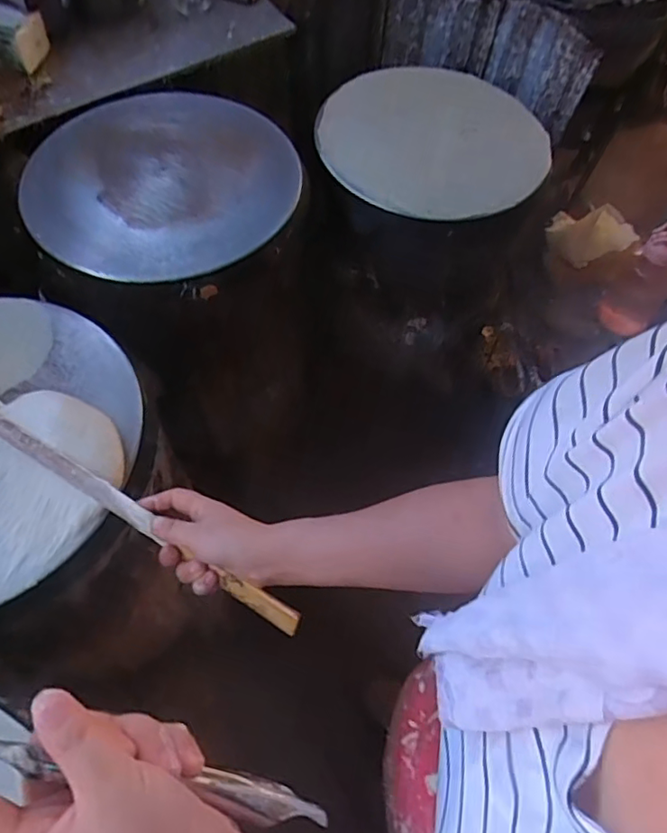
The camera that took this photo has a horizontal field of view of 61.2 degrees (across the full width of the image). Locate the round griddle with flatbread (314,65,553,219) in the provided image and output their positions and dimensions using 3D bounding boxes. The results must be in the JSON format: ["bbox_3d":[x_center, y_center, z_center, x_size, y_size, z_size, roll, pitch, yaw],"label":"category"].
[{"bbox_3d":[0.158,-0.429,0.861,0.326,0.053,0.319,1,61,-2],"label":"round griddle with flatbread"}]

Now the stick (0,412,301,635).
[{"bbox_3d":[-0.209,0.079,0.529,0.418,0.023,0.019,29,64,14],"label":"stick"}]

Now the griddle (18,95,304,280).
[{"bbox_3d":[-0.224,-0.316,0.747,0.336,0.012,0.331,1,61,-2],"label":"griddle"}]

